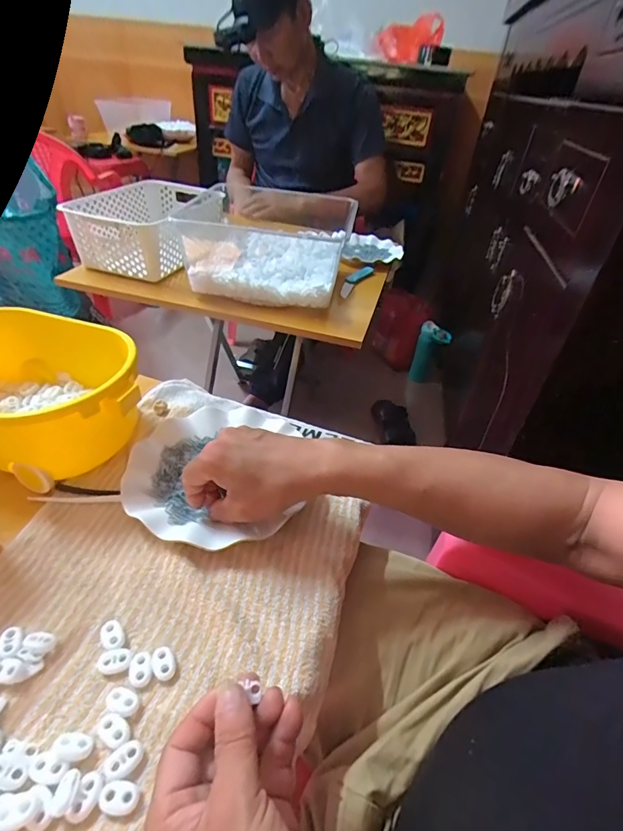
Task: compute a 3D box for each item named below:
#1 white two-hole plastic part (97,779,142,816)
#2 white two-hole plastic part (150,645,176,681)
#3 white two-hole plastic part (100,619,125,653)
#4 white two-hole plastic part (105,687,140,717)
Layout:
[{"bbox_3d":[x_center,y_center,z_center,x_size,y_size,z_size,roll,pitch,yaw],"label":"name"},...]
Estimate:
[{"bbox_3d":[-0.113,0.224,0.249,0.022,0.004,0.015,6,41,0],"label":"white two-hole plastic part"},{"bbox_3d":[-0.107,0.179,0.307,0.015,0.006,0.023,-16,45,-23],"label":"white two-hole plastic part"},{"bbox_3d":[-0.148,0.165,0.317,0.015,0.007,0.023,-21,48,-28],"label":"white two-hole plastic part"},{"bbox_3d":[-0.127,0.192,0.285,0.022,0.007,0.014,20,43,16],"label":"white two-hole plastic part"}]

